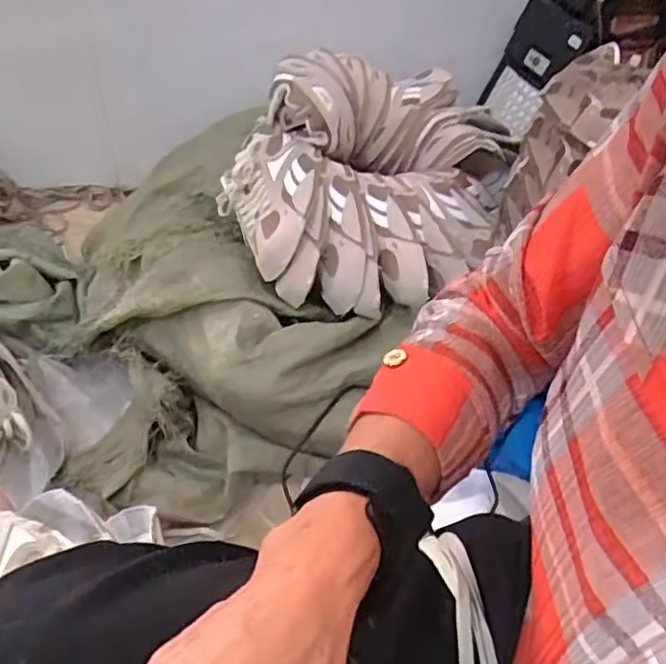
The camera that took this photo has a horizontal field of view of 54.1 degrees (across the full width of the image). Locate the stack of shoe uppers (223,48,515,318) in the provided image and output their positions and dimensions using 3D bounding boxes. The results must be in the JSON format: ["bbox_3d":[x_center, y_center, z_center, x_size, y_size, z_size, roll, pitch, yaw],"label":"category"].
[{"bbox_3d":[0.071,-0.239,0.937,0.382,0.194,0.467,14,44,10],"label":"stack of shoe uppers"}]

